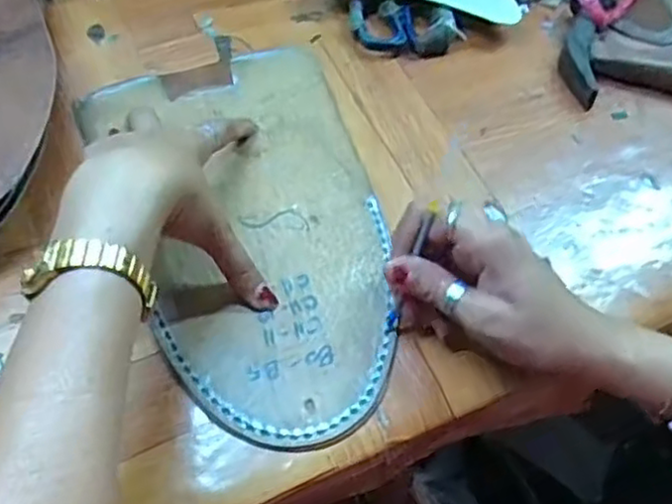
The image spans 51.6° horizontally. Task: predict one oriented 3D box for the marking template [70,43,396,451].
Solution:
[{"bbox_3d":[-0.054,-0.021,0.444,0.167,0.006,0.293,-14,58,-12],"label":"marking template"}]

